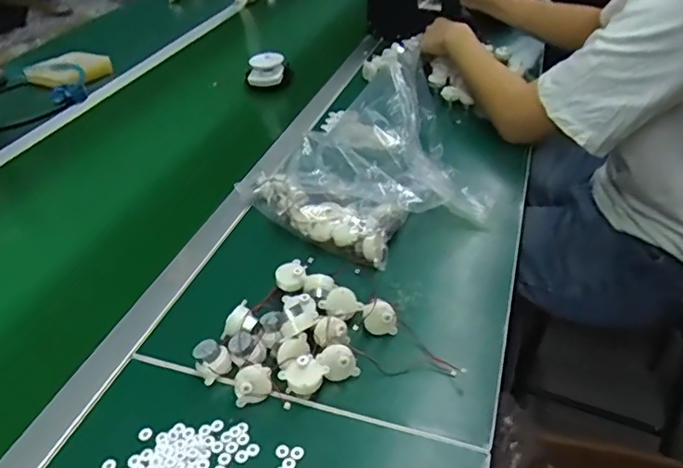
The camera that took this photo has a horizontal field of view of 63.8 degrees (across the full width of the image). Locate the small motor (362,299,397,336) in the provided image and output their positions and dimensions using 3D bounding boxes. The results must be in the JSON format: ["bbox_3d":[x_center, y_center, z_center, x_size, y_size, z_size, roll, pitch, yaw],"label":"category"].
[{"bbox_3d":[0.039,0.084,0.551,0.033,0.032,0.023,-1,41,0],"label":"small motor"}]

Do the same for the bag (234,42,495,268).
[{"bbox_3d":[0.029,-0.100,0.680,0.259,0.156,0.226,-20,43,-22],"label":"bag"}]

